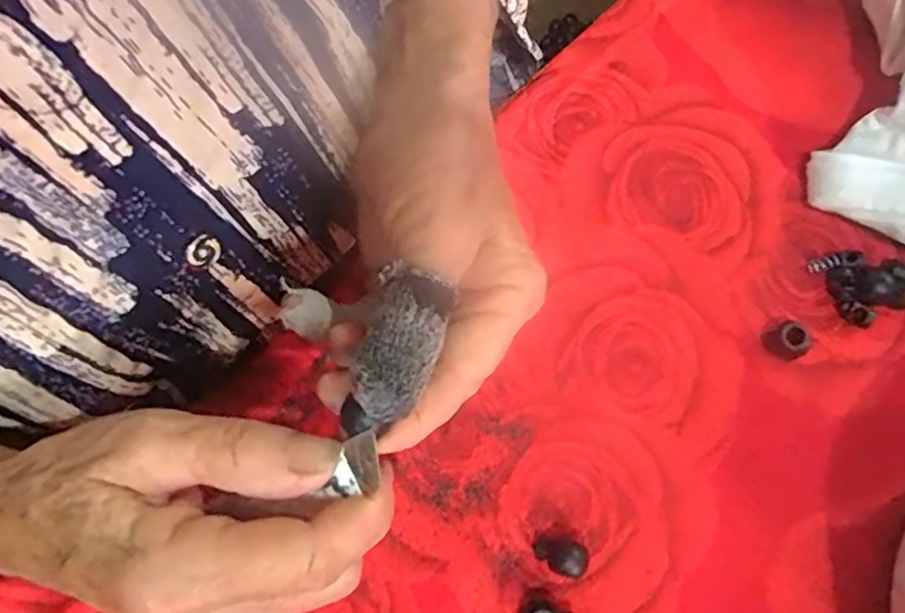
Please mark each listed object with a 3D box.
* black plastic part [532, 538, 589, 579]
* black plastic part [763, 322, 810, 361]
[{"bbox_3d":[0.041,0.095,0.245,0.019,0.011,0.012,8,75,4],"label":"black plastic part"},{"bbox_3d":[0.135,0.014,0.261,0.010,0.015,0.014,-25,75,-5],"label":"black plastic part"}]

